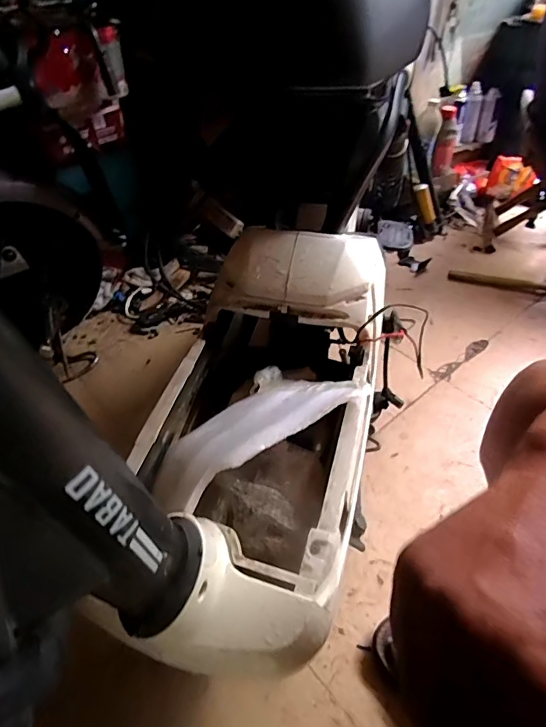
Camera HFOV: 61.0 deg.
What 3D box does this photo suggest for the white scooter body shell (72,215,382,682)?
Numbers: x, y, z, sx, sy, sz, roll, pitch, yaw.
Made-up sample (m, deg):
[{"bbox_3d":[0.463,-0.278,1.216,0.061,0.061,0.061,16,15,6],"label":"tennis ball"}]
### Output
[{"bbox_3d":[-0.011,0.039,0.546,0.251,0.167,0.536,10,47,12],"label":"white scooter body shell"}]

